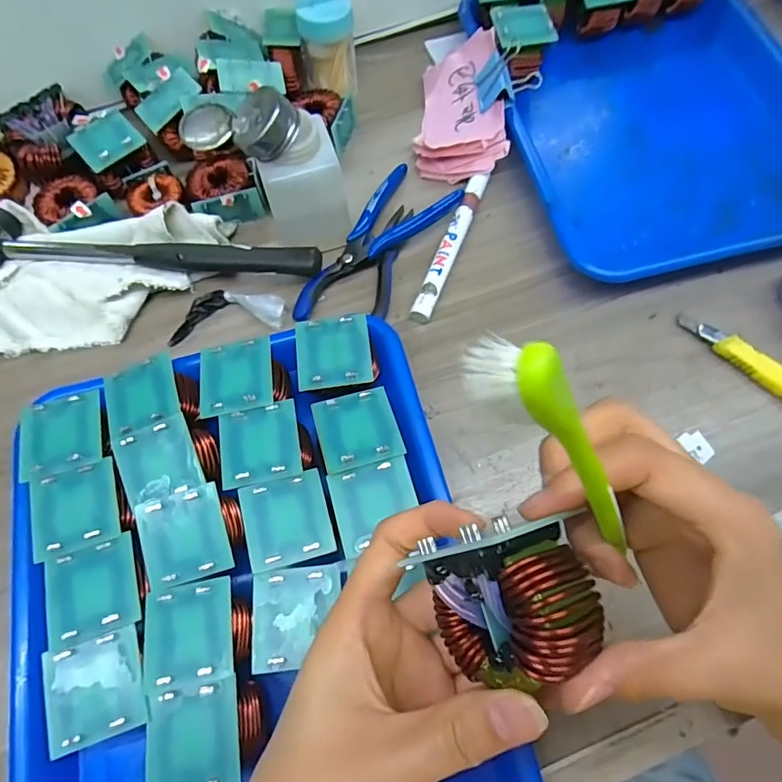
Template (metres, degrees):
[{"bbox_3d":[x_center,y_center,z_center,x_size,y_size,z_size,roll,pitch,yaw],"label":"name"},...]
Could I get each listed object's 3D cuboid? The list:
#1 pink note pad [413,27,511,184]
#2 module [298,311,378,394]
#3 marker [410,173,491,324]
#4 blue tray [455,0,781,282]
[{"bbox_3d":[0.055,-0.234,0.413,0.071,0.021,0.124,-10,70,31],"label":"pink note pad"},{"bbox_3d":[-0.033,-0.021,0.310,0.047,0.020,0.047,-10,67,-3],"label":"module"},{"bbox_3d":[0.045,-0.110,0.384,0.016,0.017,0.138,20,69,10],"label":"marker"},{"bbox_3d":[0.226,-0.217,0.418,0.259,0.045,0.273,-14,68,-4],"label":"blue tray"}]

